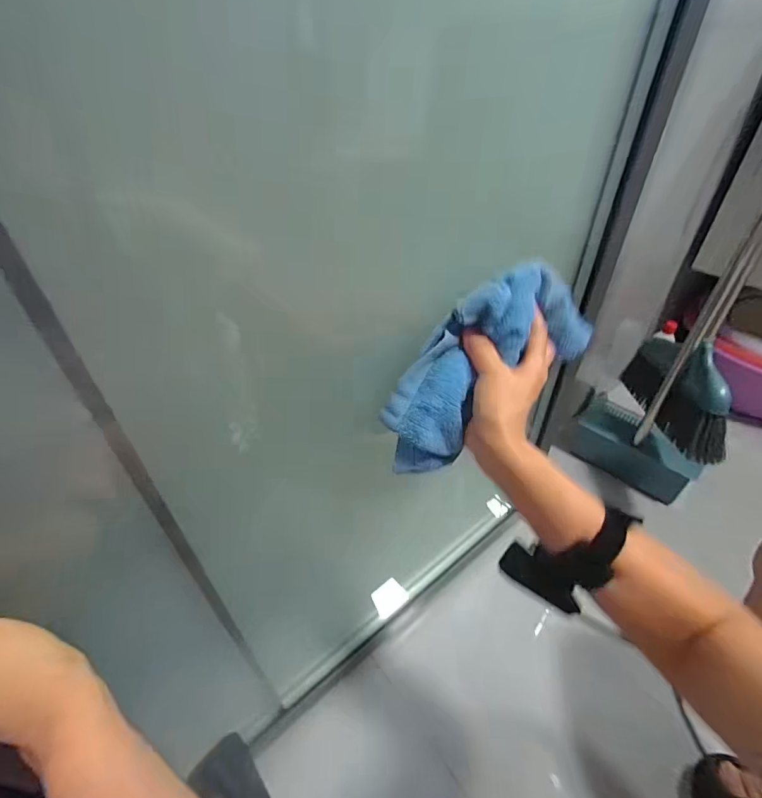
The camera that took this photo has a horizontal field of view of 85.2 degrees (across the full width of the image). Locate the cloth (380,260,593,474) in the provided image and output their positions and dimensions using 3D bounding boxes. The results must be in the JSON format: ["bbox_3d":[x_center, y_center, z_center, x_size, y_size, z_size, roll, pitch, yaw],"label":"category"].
[{"bbox_3d":[0.098,-0.035,0.379,0.237,0.119,0.060,-39,50,-14],"label":"cloth"}]

